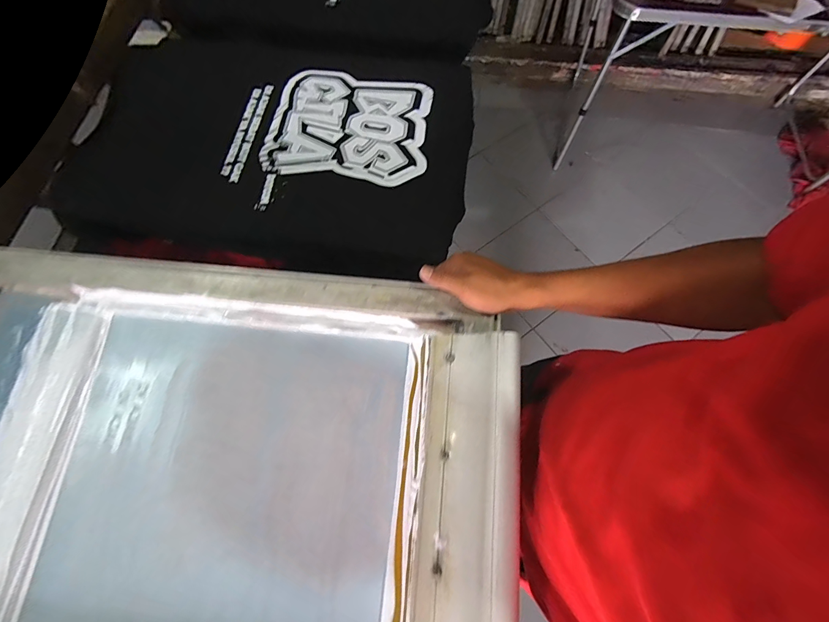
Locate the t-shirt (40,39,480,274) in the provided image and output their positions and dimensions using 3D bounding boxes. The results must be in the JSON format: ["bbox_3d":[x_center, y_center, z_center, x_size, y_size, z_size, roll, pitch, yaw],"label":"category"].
[{"bbox_3d":[-0.217,-0.287,0.648,0.620,0.081,0.423,10,70,5],"label":"t-shirt"}]

